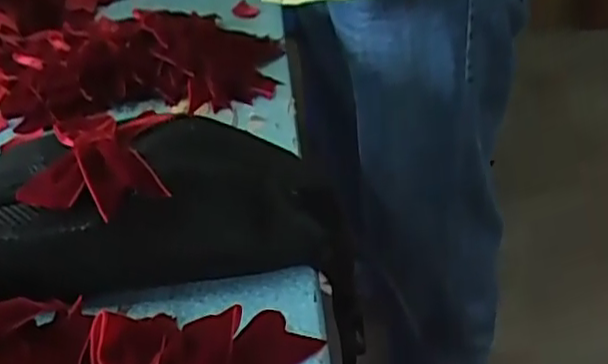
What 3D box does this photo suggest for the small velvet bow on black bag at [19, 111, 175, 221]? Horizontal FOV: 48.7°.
[{"bbox_3d":[-0.129,-0.014,0.429,0.082,0.025,0.097,-5,35,-2],"label":"small velvet bow on black bag"}]

